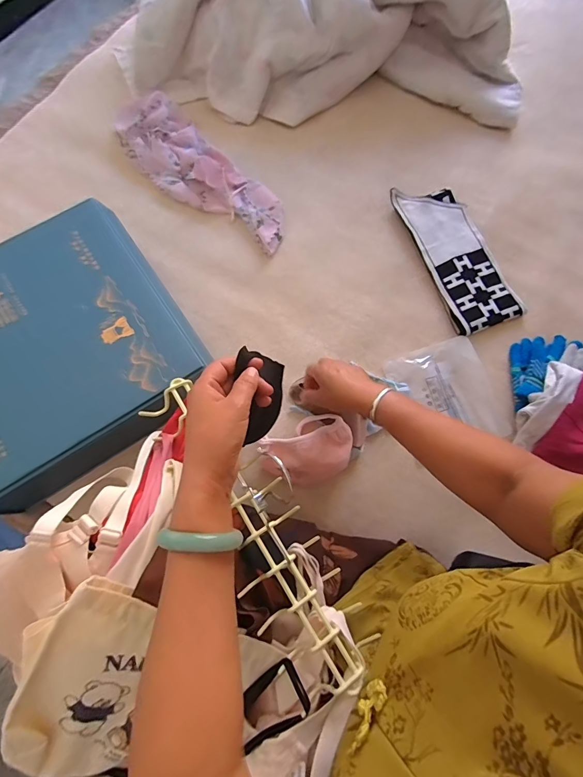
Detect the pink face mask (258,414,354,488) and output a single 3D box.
[{"bbox_3d":[0.032,0.095,0.551,0.135,0.079,0.095,-25,77,-8],"label":"pink face mask"}]

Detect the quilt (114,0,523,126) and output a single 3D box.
[{"bbox_3d":[0.051,-0.709,0.708,0.804,0.184,0.288,0,75,-1],"label":"quilt"}]

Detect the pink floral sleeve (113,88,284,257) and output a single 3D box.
[{"bbox_3d":[-0.172,-0.409,0.701,0.429,0.040,0.141,44,78,10],"label":"pink floral sleeve"}]

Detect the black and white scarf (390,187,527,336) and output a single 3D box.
[{"bbox_3d":[0.297,-0.241,0.675,0.123,0.017,0.291,-20,76,-6],"label":"black and white scarf"}]

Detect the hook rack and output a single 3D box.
[{"bbox_3d":[-0.043,0.140,0.405,0.094,0.055,0.350,-33,75,-9],"label":"hook rack"}]

